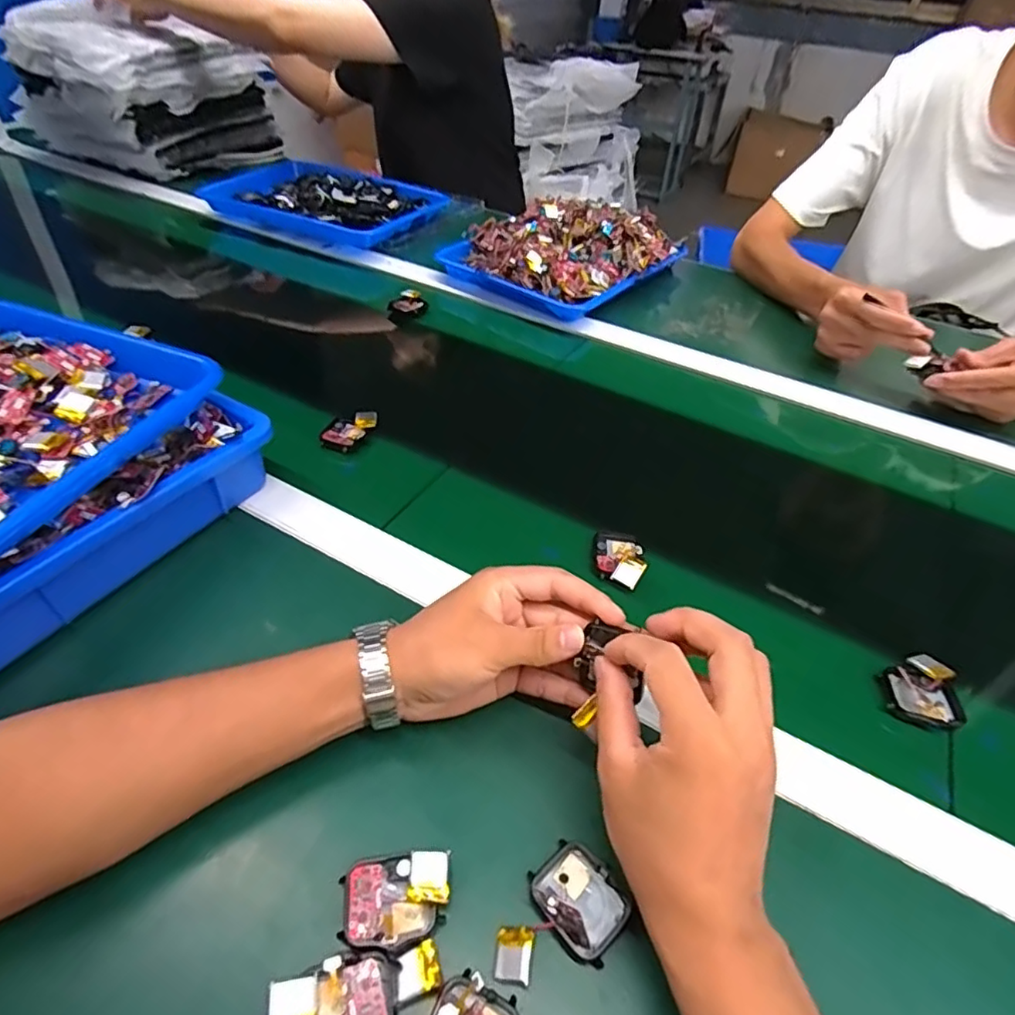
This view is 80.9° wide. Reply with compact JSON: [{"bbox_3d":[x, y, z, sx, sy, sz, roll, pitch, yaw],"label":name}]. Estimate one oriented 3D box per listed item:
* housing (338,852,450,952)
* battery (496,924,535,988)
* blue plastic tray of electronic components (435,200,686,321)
[{"bbox_3d":[-0.054,0.190,0.286,0.050,0.016,0.037,-2,45,-6],"label":"housing"},{"bbox_3d":[0.004,0.206,0.275,0.018,0.005,0.022,-13,39,20],"label":"battery"},{"bbox_3d":[0.089,-0.366,0.847,0.305,0.092,0.236,-32,55,-31],"label":"blue plastic tray of electronic components"}]

